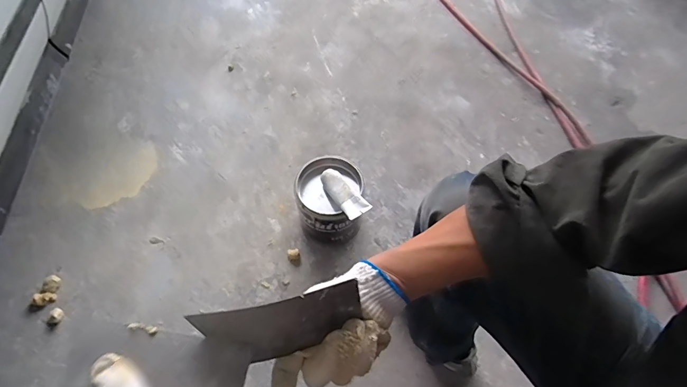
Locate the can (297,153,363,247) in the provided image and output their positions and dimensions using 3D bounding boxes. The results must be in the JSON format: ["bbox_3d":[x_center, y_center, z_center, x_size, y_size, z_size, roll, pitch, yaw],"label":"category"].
[{"bbox_3d":[-0.029,0.020,0.893,0.138,0.173,0.149,0,64,0],"label":"can"}]

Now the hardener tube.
[{"bbox_3d":[-0.002,-0.001,0.813,0.049,0.028,0.130,-34,66,-17],"label":"hardener tube"}]

